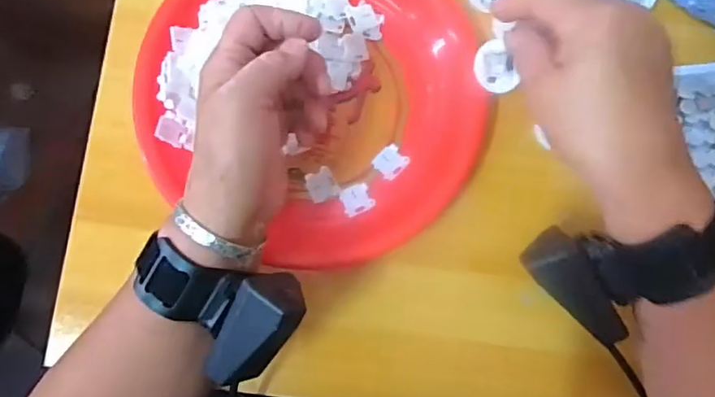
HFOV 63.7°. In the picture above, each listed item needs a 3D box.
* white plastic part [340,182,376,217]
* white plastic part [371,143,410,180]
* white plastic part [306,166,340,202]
[{"bbox_3d":[0.000,0.000,0.396,0.021,0.004,0.019,-21,84,-4],"label":"white plastic part"},{"bbox_3d":[0.023,-0.026,0.400,0.021,0.004,0.020,-44,86,-6],"label":"white plastic part"},{"bbox_3d":[-0.024,-0.009,0.397,0.020,0.004,0.022,-26,85,-5],"label":"white plastic part"}]

